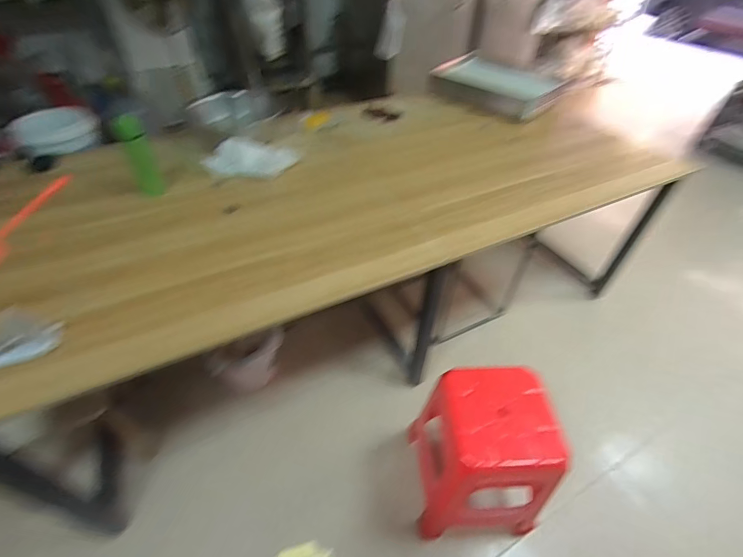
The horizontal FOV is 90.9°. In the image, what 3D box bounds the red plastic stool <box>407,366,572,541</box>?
[{"bbox_3d":[0.313,0.518,1.097,0.316,0.453,0.330,0,44,-2],"label":"red plastic stool"}]

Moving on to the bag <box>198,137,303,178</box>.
[{"bbox_3d":[-0.435,-0.461,1.381,0.309,0.067,0.250,4,44,3],"label":"bag"}]

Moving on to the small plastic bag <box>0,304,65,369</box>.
[{"bbox_3d":[-0.743,0.120,0.763,0.060,0.097,0.141,35,53,29],"label":"small plastic bag"}]

